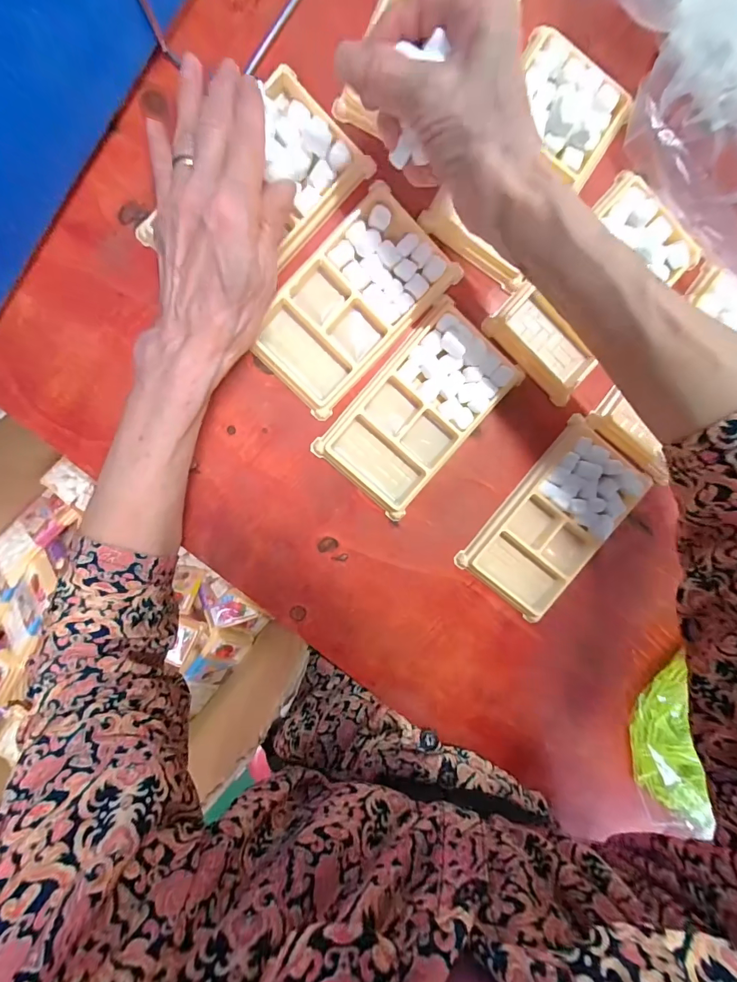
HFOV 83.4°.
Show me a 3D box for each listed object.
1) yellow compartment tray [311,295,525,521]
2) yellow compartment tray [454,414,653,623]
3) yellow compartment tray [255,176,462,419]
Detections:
[{"bbox_3d":[0.037,-0.056,0.284,0.077,0.013,0.139,42,95,-8],"label":"yellow compartment tray"},{"bbox_3d":[0.136,0.022,0.302,0.075,0.014,0.134,38,95,-8],"label":"yellow compartment tray"},{"bbox_3d":[-0.011,-0.122,0.272,0.074,0.011,0.136,43,94,-8],"label":"yellow compartment tray"}]

